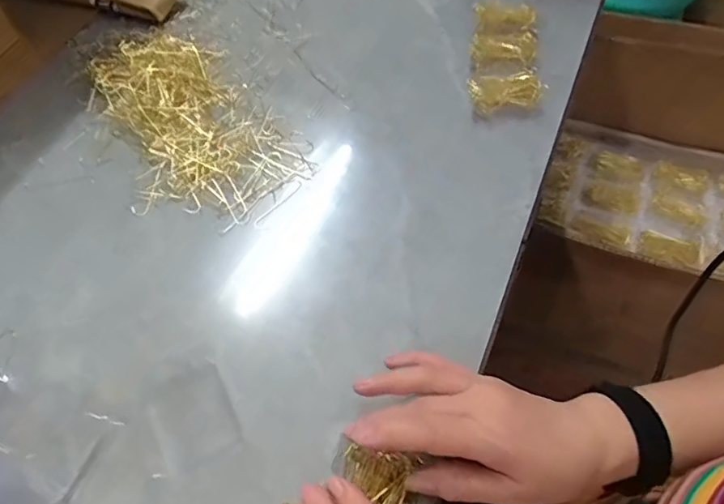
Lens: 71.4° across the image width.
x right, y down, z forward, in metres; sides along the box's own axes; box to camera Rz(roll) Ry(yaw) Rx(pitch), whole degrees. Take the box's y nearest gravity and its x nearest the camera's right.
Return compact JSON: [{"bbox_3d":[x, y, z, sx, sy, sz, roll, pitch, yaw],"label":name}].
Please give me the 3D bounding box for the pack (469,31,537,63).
[{"bbox_3d":[0.153,-0.224,0.548,0.067,0.013,0.050,12,57,9],"label":"pack"}]

